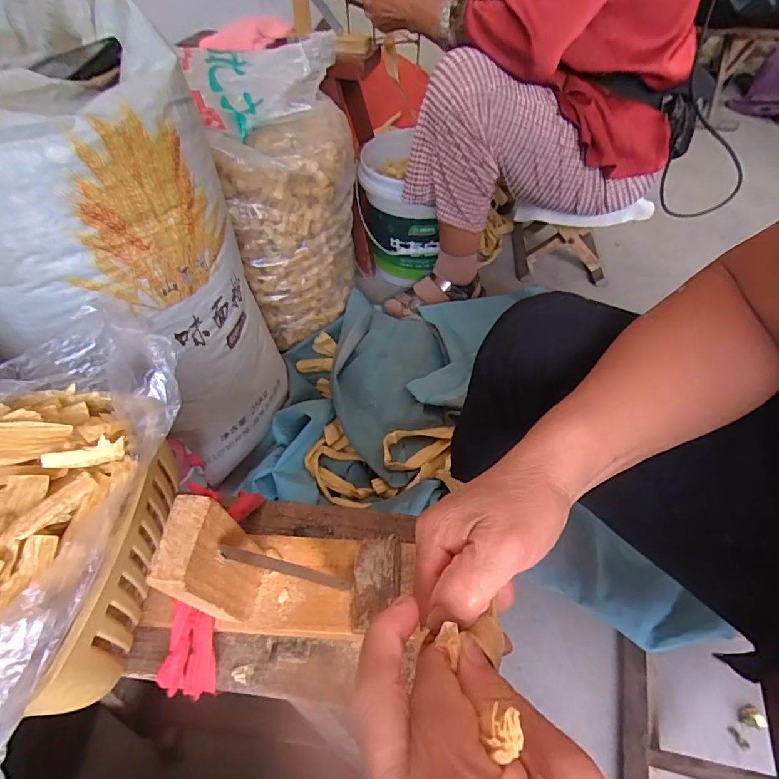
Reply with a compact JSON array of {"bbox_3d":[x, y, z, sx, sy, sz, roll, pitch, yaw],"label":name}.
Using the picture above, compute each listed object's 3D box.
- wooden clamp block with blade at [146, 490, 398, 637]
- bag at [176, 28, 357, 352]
[{"bbox_3d":[-0.047,0.097,0.261,0.122,0.107,0.061,2,50,2],"label":"wooden clamp block with blade"},{"bbox_3d":[-0.171,-0.330,0.797,0.221,0.401,0.267,-15,52,-11],"label":"bag"}]

